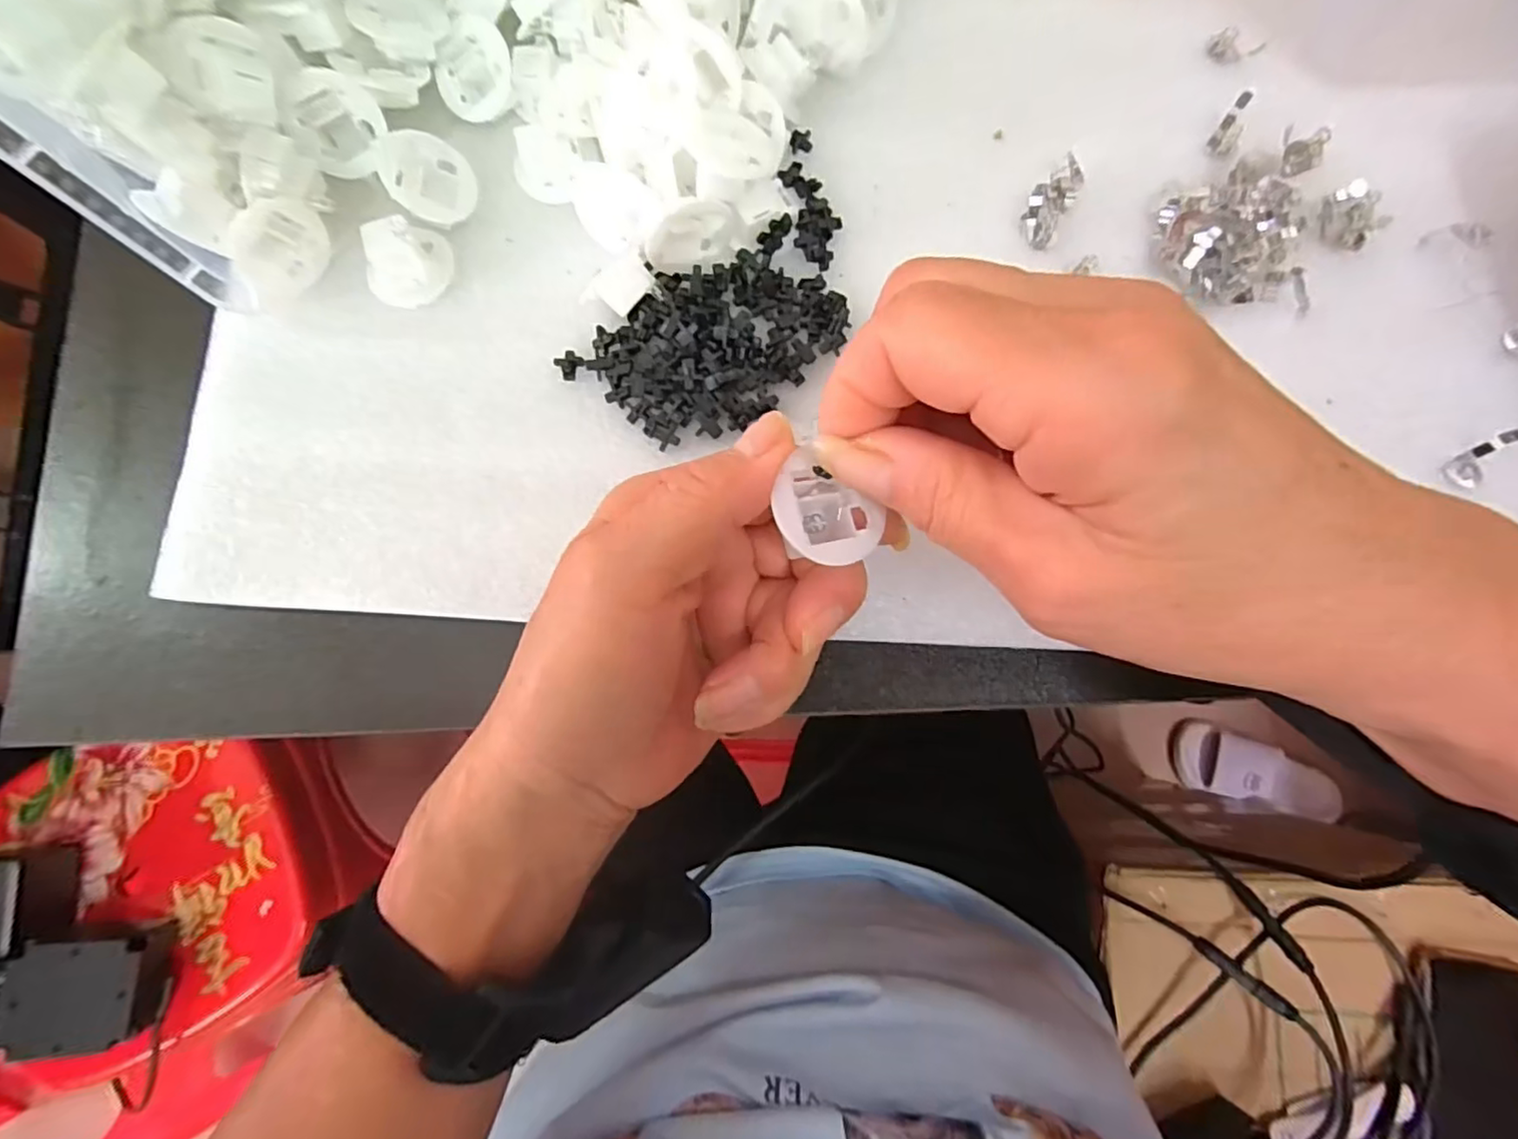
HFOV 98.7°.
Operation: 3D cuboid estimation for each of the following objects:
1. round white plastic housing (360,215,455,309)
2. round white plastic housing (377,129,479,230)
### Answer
[{"bbox_3d":[-0.131,-0.114,0.241,0.032,0.017,0.024,-44,82,-6],"label":"round white plastic housing"},{"bbox_3d":[-0.121,-0.145,0.241,0.032,0.007,0.032,-3,95,-36],"label":"round white plastic housing"}]

